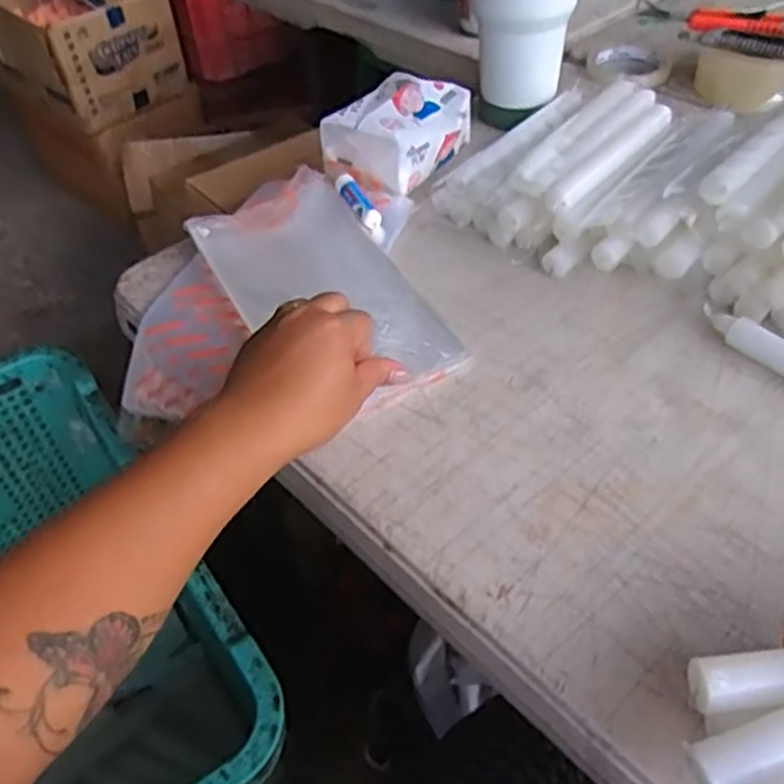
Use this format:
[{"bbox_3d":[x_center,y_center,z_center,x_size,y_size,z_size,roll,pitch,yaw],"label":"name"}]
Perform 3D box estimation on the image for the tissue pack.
[{"bbox_3d":[0.009,-0.246,0.703,0.098,0.059,0.124,26,54,27],"label":"tissue pack"}]

